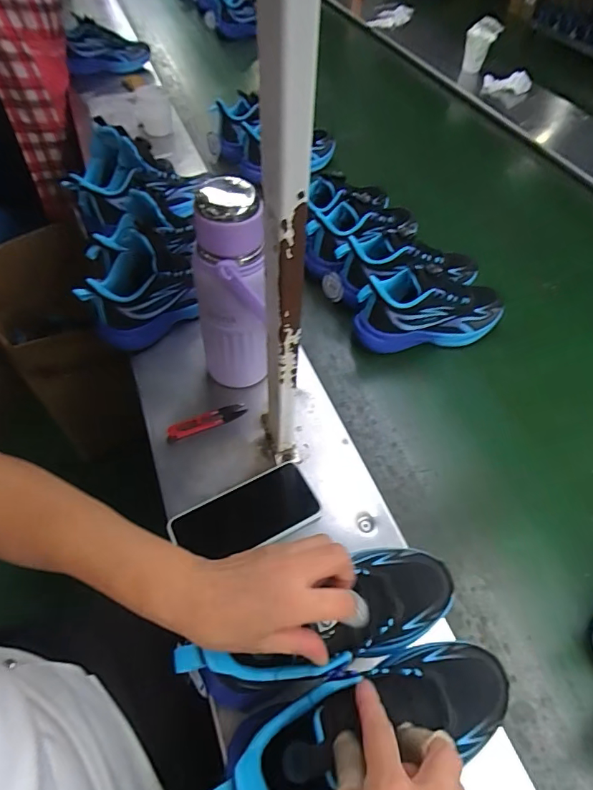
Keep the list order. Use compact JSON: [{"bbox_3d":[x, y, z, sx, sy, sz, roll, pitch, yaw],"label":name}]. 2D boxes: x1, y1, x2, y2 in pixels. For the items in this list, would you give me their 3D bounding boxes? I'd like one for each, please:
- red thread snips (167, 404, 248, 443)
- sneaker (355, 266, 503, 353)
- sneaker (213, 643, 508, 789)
[{"bbox_3d":[-0.115,0.034,0.577,0.101,0.013,0.021,-22,57,-17],"label":"red thread snips"},{"bbox_3d":[0.200,-0.131,0.675,0.220,0.120,0.080,-13,55,-11],"label":"sneaker"},{"bbox_3d":[0.056,0.267,0.359,0.249,0.129,0.080,-8,54,-19],"label":"sneaker"}]

